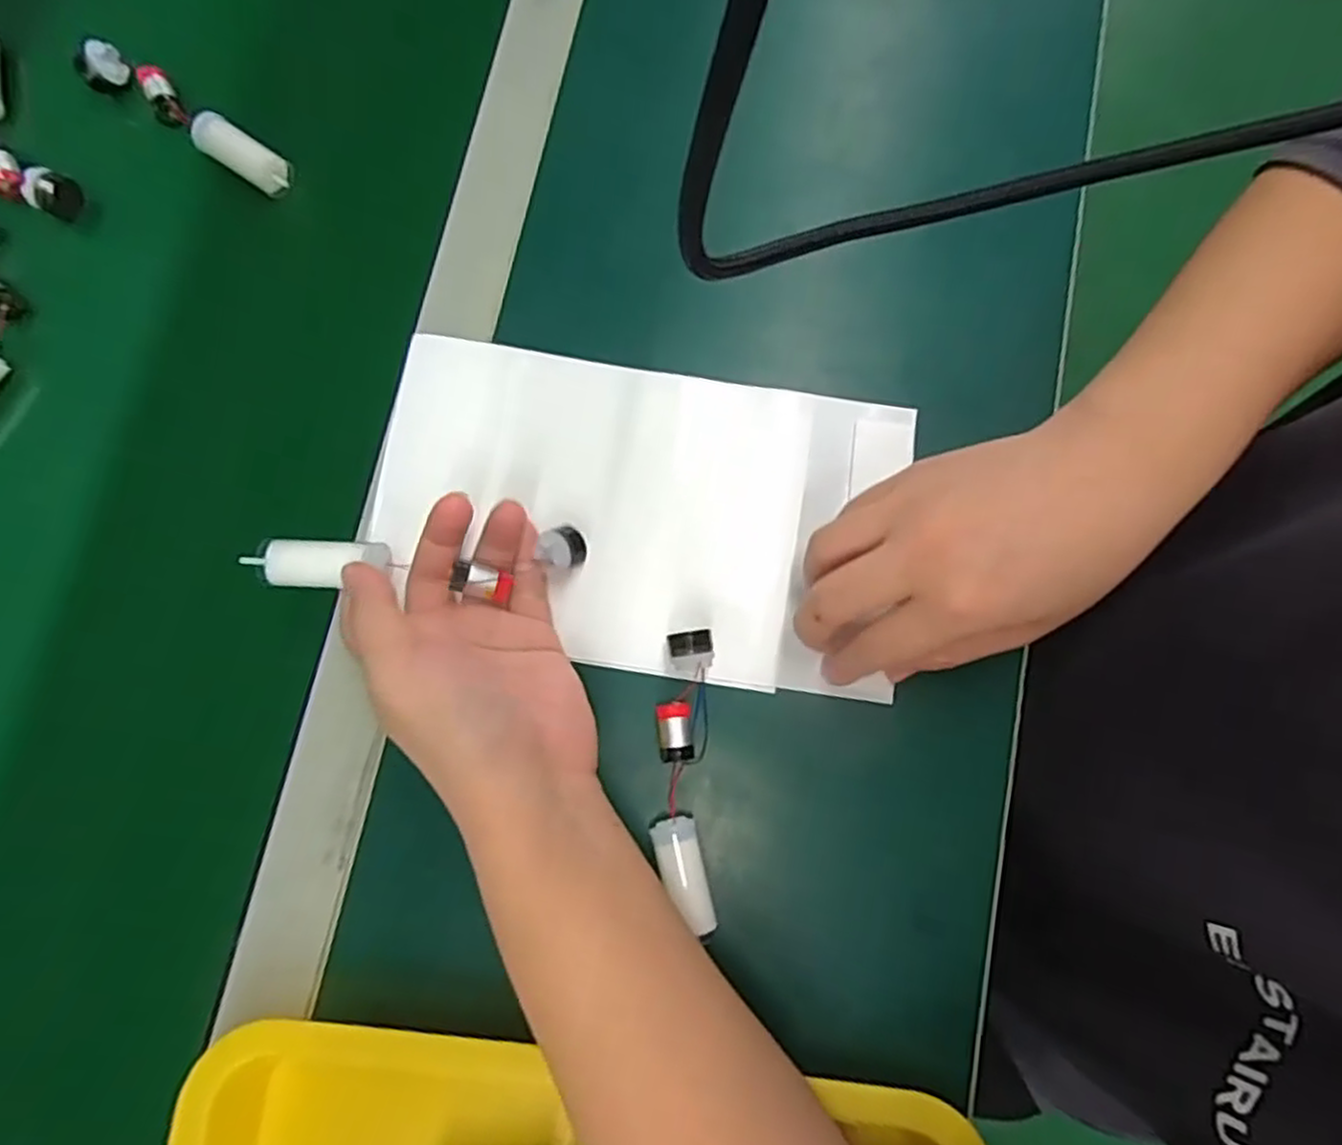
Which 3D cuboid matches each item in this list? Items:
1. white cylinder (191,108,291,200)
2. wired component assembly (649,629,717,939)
[{"bbox_3d":[-0.233,-0.227,0.406,0.058,0.016,0.020,33,84,5],"label":"white cylinder"},{"bbox_3d":[0.006,0.093,0.344,0.026,0.021,0.129,0,83,1],"label":"wired component assembly"}]

